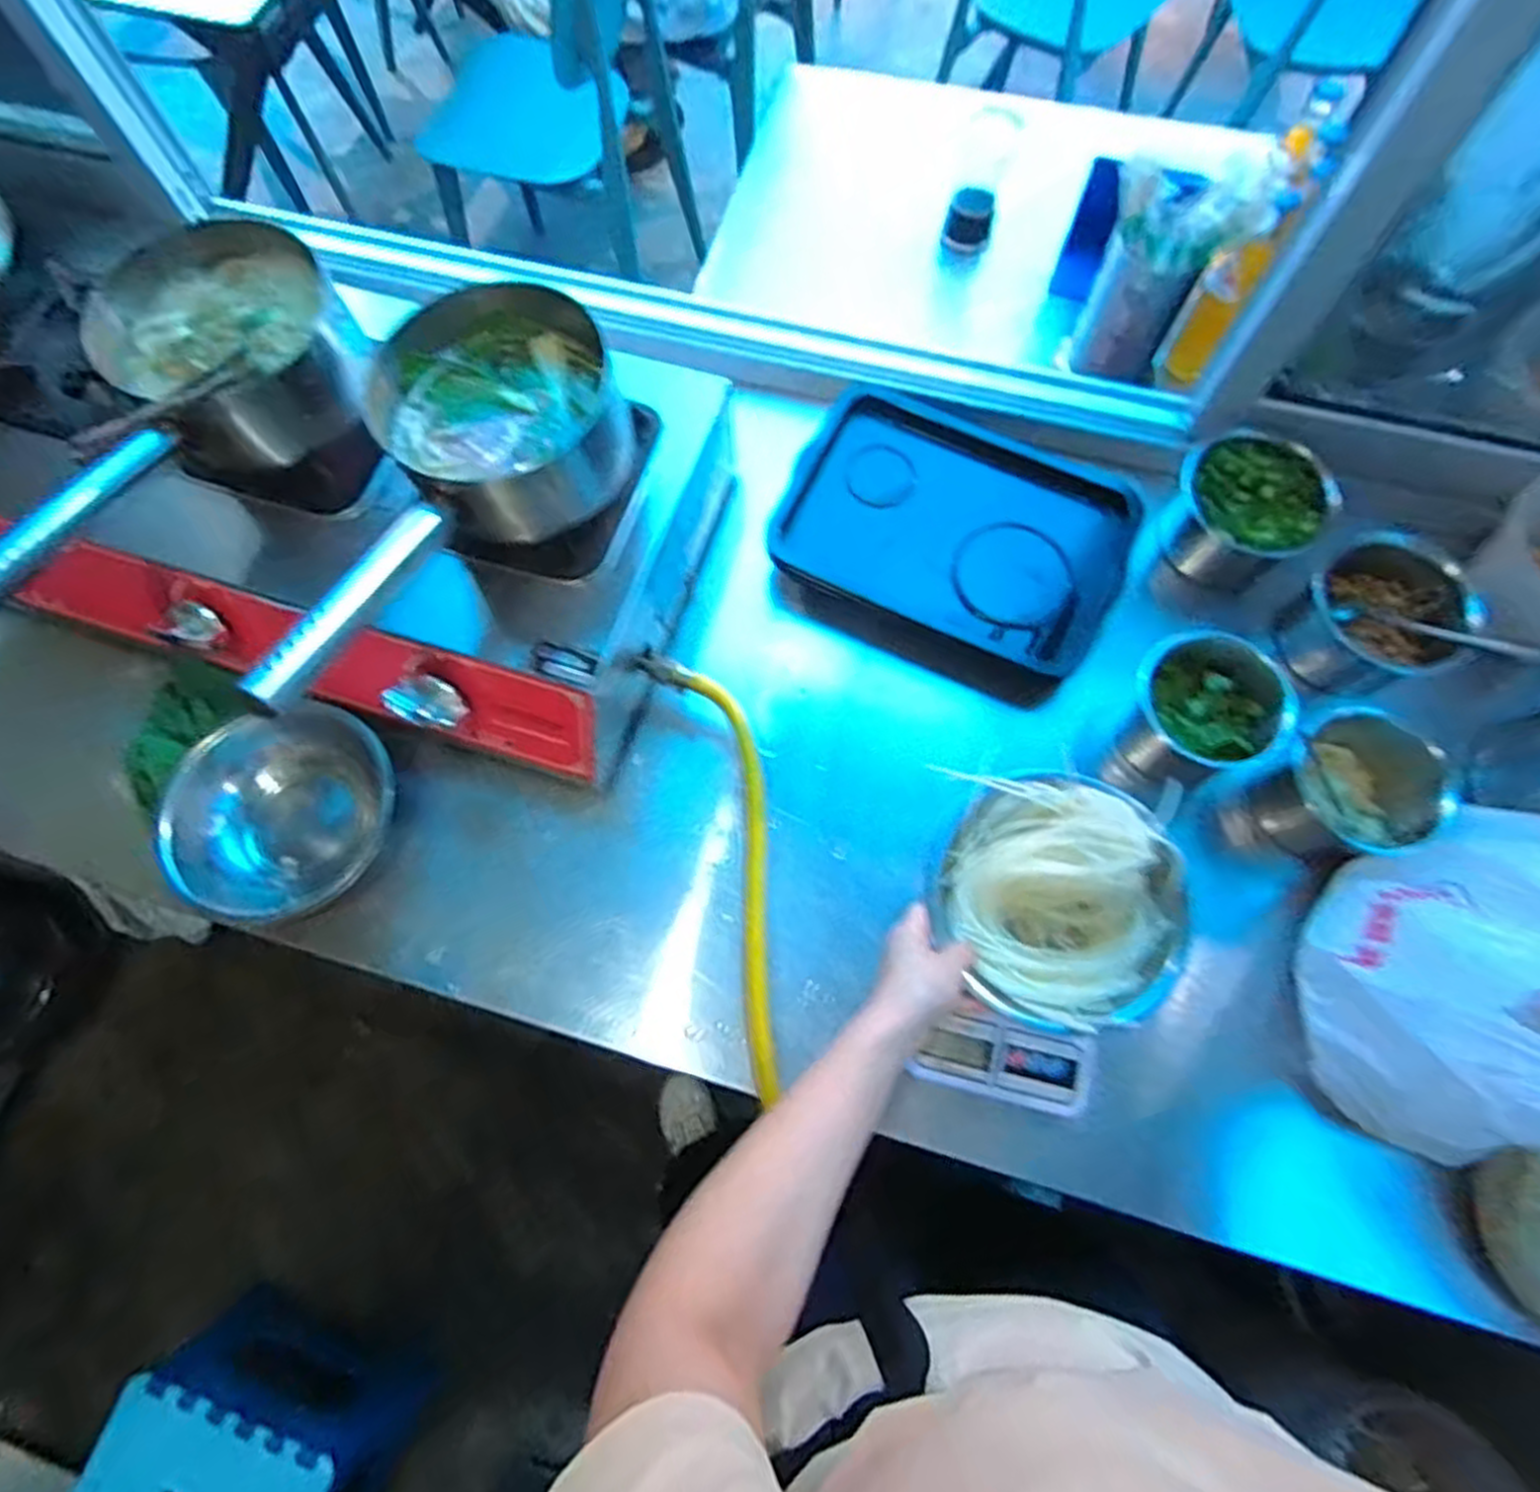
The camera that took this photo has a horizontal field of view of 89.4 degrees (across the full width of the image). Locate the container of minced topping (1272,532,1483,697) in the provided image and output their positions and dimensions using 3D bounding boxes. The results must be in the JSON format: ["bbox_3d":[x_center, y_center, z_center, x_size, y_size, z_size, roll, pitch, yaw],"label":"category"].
[{"bbox_3d":[0.536,-0.111,0.689,0.111,0.095,0.120,0,70,1],"label":"container of minced topping"}]

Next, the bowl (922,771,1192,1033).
[{"bbox_3d":[0.211,0.108,0.567,0.173,0.075,0.175,0,70,1],"label":"bowl"}]

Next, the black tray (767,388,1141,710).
[{"bbox_3d":[0.180,-0.207,0.760,0.322,0.056,0.262,28,73,11],"label":"black tray"}]

